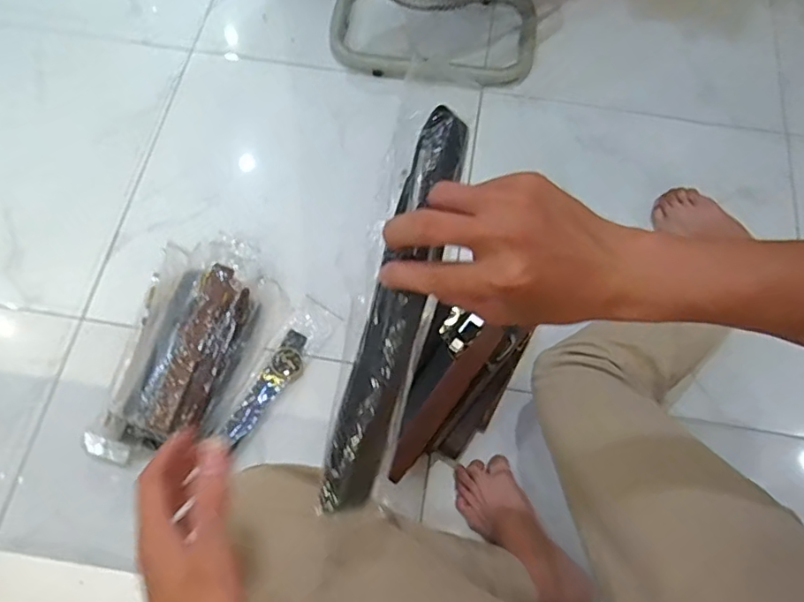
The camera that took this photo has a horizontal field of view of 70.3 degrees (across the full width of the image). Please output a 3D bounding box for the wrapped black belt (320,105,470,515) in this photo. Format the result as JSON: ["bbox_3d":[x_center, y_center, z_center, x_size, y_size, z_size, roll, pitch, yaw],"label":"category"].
[{"bbox_3d":[-0.001,0.008,0.368,0.044,0.032,0.256,15,92,5],"label":"wrapped black belt"}]

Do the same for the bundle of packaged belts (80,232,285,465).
[{"bbox_3d":[-0.325,0.073,0.877,0.210,0.099,0.354,11,67,4],"label":"bundle of packaged belts"}]

